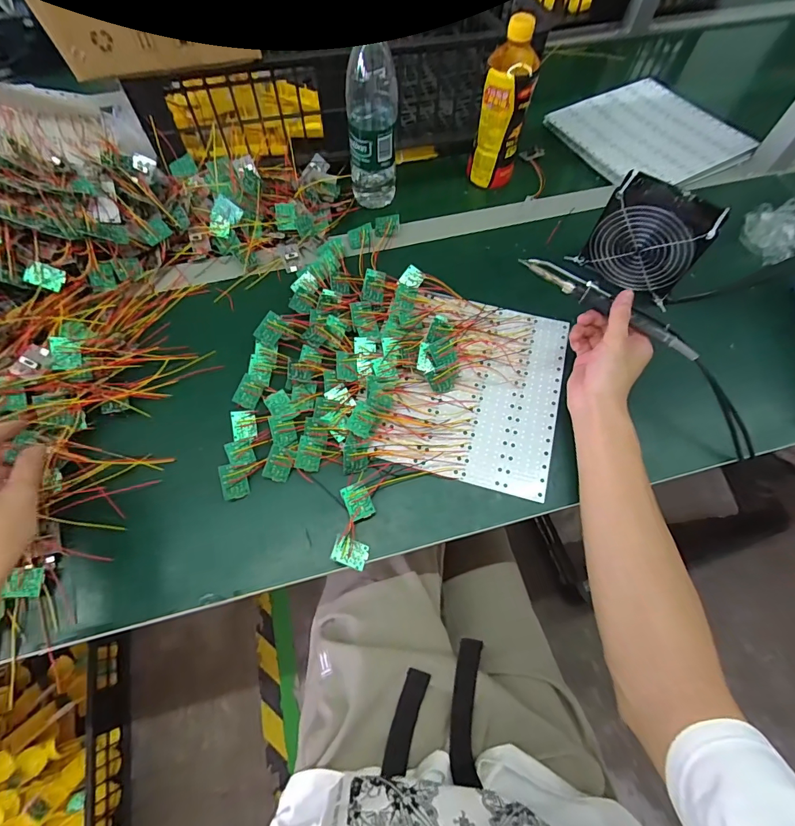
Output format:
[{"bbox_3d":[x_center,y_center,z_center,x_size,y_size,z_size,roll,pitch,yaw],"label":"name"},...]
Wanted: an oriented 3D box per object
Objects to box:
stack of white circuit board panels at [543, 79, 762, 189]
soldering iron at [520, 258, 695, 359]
[{"bbox_3d":[0.410,-0.454,0.675,0.243,0.018,0.240,-26,64,-12],"label":"stack of white circuit board panels"},{"bbox_3d":[0.236,-0.122,0.466,0.206,0.020,0.025,34,69,10],"label":"soldering iron"}]

